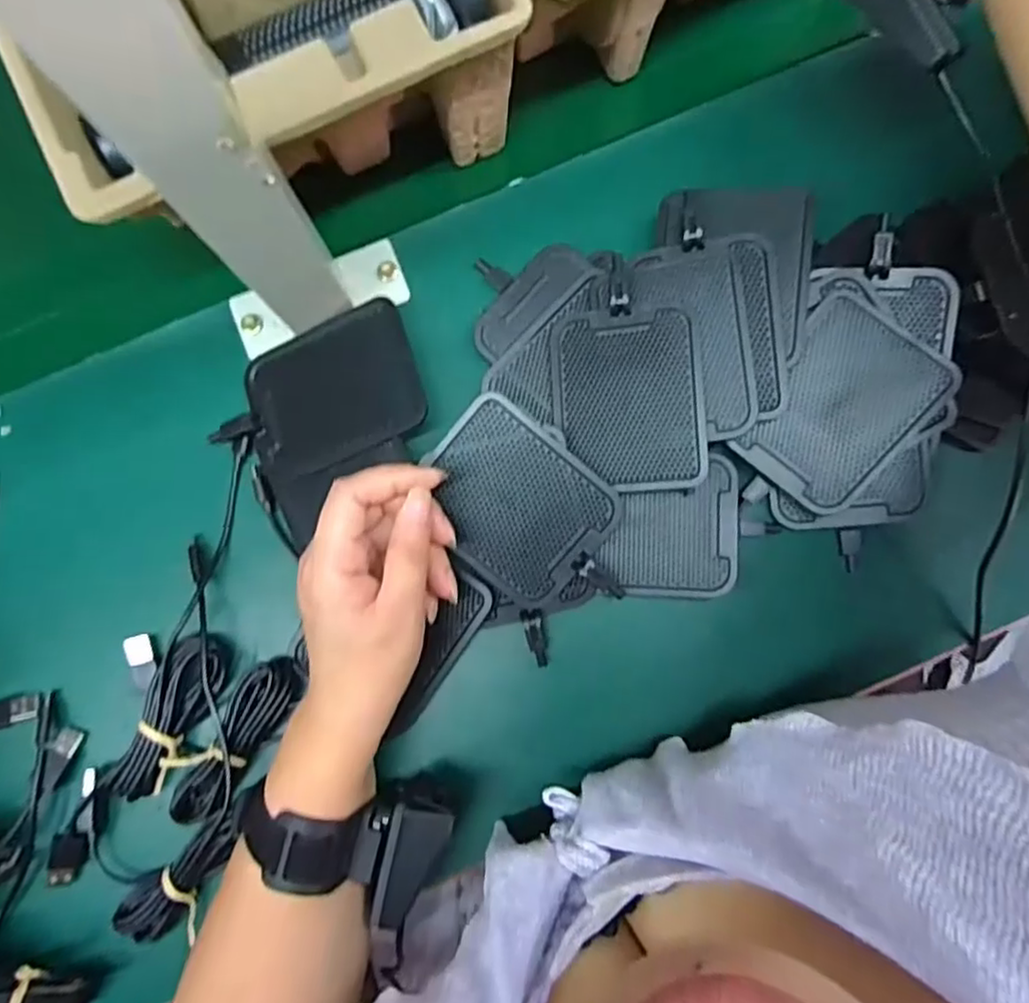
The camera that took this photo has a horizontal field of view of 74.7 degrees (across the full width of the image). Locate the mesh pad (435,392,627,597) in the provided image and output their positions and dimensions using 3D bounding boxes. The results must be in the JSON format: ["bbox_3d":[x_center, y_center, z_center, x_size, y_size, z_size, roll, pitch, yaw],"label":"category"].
[{"bbox_3d":[0.001,0.001,0.358,0.095,0.004,0.078,38,95,-5],"label":"mesh pad"}]

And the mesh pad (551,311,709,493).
[{"bbox_3d":[0.061,-0.054,0.364,0.078,0.005,0.096,-2,89,14],"label":"mesh pad"}]

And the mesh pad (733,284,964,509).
[{"bbox_3d":[0.168,-0.049,0.350,0.074,0.006,0.097,41,101,11],"label":"mesh pad"}]

